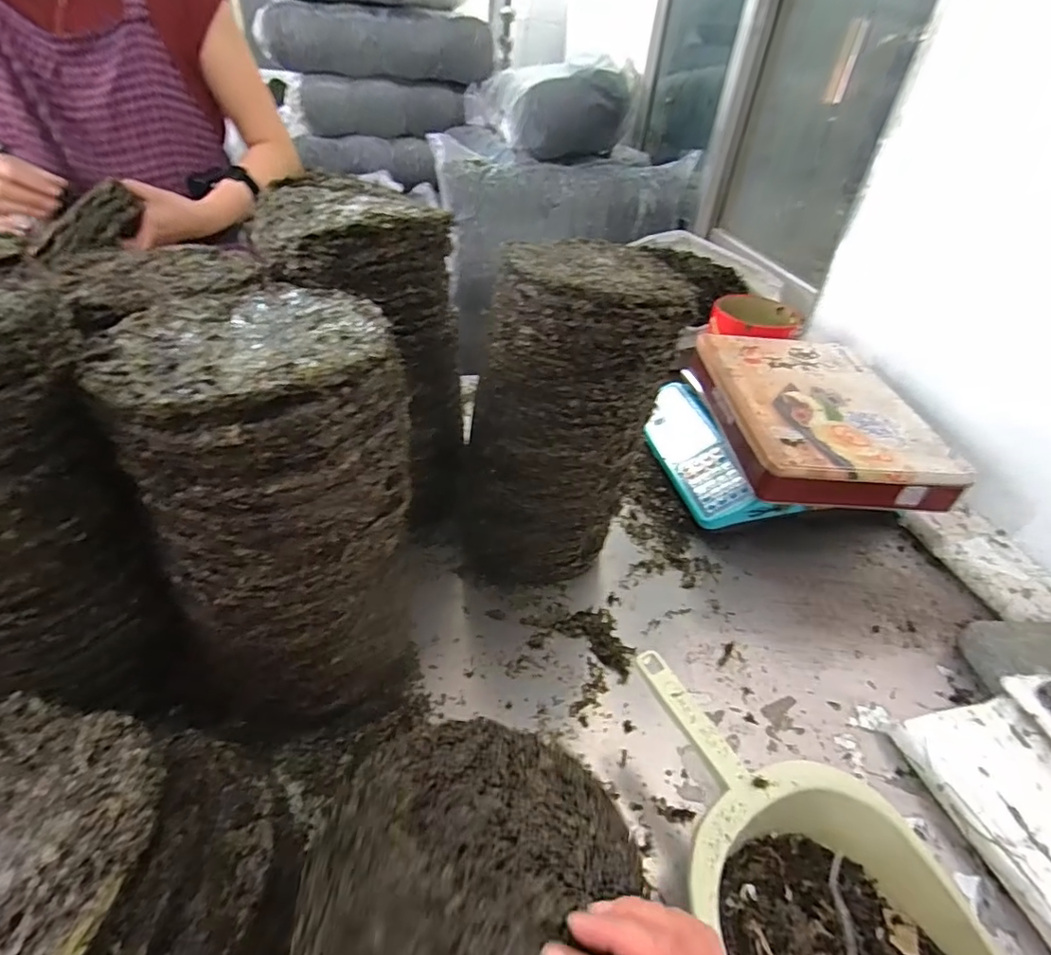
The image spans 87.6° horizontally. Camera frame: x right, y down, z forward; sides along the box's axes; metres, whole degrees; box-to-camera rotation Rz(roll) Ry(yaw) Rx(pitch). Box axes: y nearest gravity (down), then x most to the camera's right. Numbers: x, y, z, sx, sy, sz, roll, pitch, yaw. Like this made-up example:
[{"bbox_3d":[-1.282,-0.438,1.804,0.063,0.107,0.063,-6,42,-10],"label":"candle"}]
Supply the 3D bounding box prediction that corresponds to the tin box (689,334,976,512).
[{"bbox_3d":[0.437,-0.104,0.850,0.281,0.065,0.385,3,38,-4],"label":"tin box"}]

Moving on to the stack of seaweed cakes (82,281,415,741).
[{"bbox_3d":[-0.209,0.042,0.493,0.197,0.362,0.199,-9,40,-19],"label":"stack of seaweed cakes"}]

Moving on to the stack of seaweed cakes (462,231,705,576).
[{"bbox_3d":[0.051,-0.073,0.645,0.191,0.350,0.193,12,38,8],"label":"stack of seaweed cakes"}]

